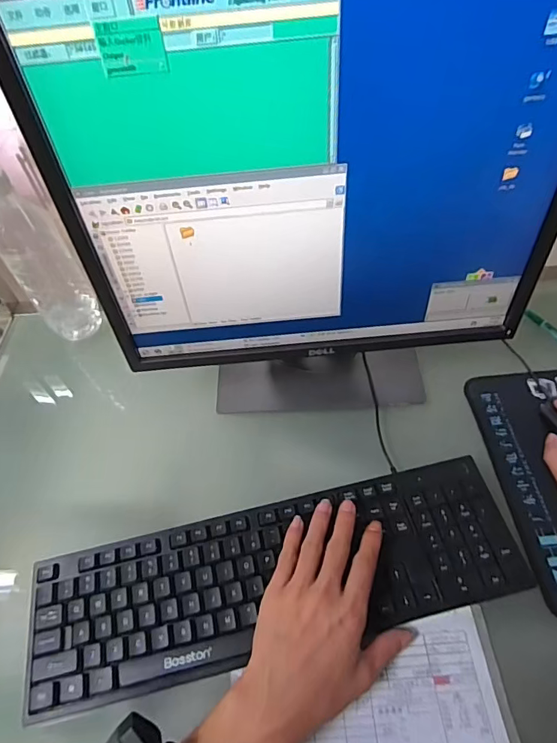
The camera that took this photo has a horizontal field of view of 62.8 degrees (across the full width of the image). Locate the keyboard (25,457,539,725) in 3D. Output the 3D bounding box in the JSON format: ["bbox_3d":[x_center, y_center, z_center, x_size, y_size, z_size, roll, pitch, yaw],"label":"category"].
[{"bbox_3d":[0.000,0.180,0.408,0.428,0.016,0.125,-11,56,-5],"label":"keyboard"}]

